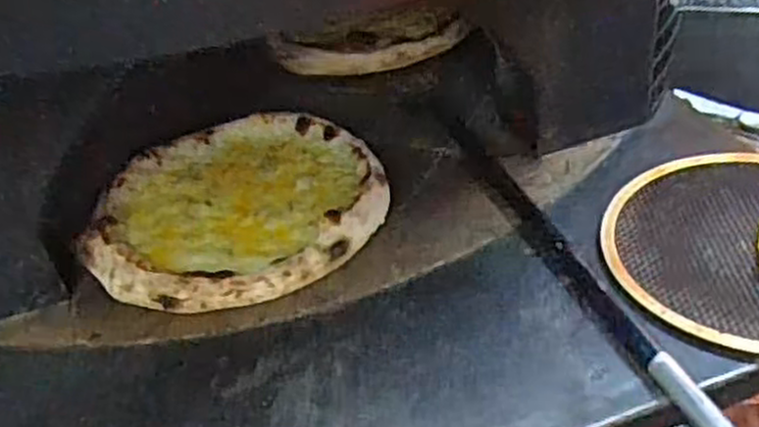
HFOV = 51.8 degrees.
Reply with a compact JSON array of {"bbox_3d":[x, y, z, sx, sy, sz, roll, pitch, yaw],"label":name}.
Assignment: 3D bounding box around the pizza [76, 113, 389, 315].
[{"bbox_3d":[-0.135,-0.015,0.749,0.264,0.027,0.279,-11,35,-5],"label":"pizza"}]

